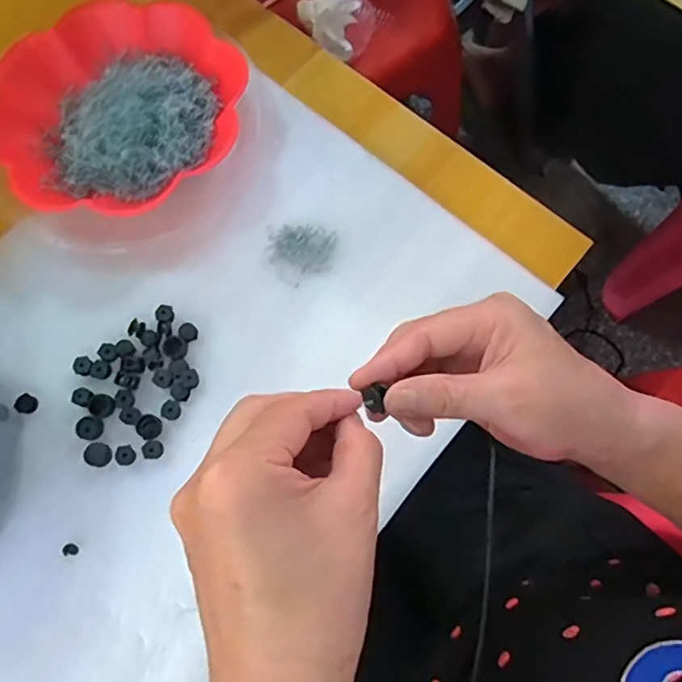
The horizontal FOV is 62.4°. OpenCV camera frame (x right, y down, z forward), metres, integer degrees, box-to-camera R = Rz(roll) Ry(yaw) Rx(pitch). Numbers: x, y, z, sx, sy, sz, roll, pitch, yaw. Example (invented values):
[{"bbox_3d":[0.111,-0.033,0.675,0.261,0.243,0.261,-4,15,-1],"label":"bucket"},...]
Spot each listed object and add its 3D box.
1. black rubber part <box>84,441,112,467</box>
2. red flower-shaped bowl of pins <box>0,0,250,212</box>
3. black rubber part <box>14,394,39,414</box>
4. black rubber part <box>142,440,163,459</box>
[{"bbox_3d":[-0.183,0.086,0.424,0.019,0.007,0.018,36,76,9],"label":"black rubber part"},{"bbox_3d":[-0.186,-0.197,0.481,0.211,0.044,0.199,0,73,-1],"label":"red flower-shaped bowl of pins"},{"bbox_3d":[-0.241,0.048,0.432,0.014,0.006,0.015,0,73,-1],"label":"black rubber part"},{"bbox_3d":[-0.141,0.082,0.423,0.014,0.009,0.013,0,73,-1],"label":"black rubber part"}]

